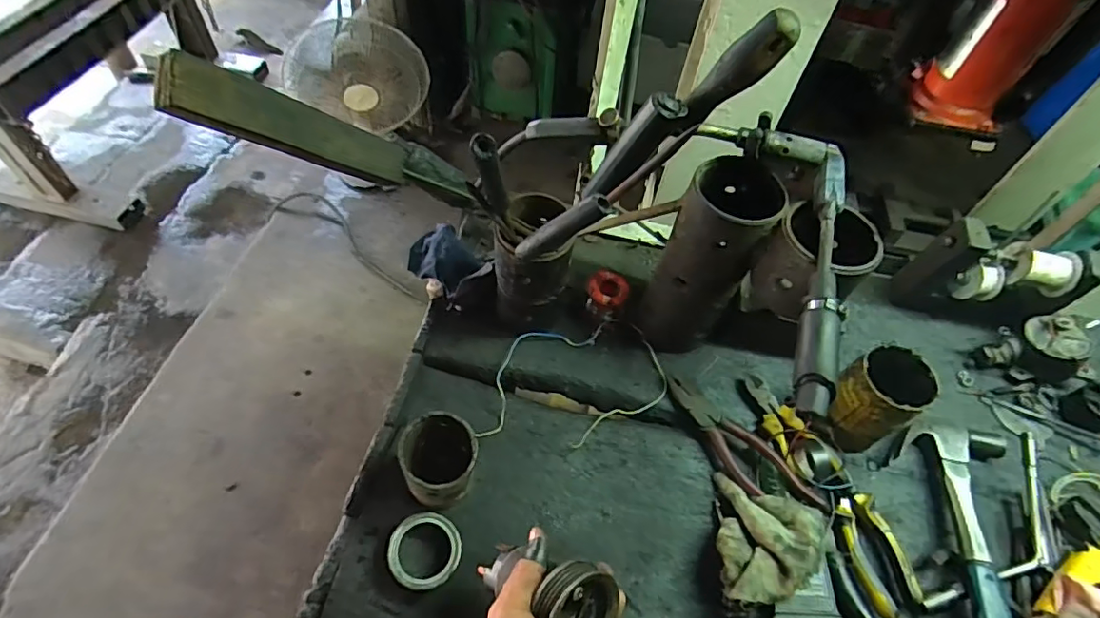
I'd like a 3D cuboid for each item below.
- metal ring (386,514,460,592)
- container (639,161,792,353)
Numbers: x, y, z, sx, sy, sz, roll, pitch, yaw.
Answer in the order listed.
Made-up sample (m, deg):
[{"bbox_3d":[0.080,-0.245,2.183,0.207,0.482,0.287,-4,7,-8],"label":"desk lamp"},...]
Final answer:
[{"bbox_3d":[-0.116,0.224,0.508,0.065,0.025,0.064,3,55,-4],"label":"metal ring"},{"bbox_3d":[0.171,-0.044,0.601,0.092,0.224,0.101,35,59,18],"label":"container"}]

